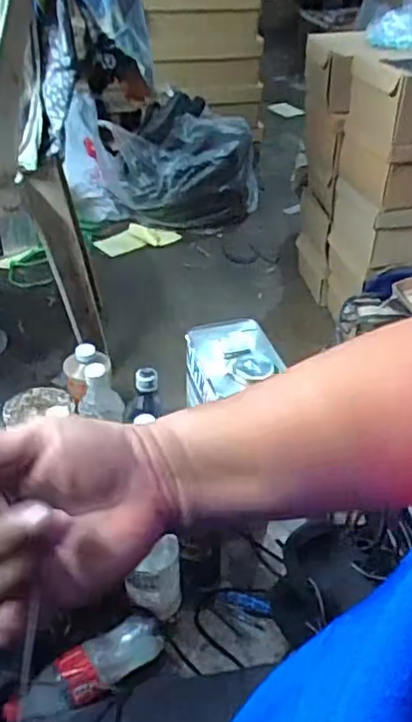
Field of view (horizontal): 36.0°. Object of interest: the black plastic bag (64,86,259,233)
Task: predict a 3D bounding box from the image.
[{"bbox_3d":[-0.108,-0.503,1.634,0.469,0.250,0.331,7,39,7],"label":"black plastic bag"}]

